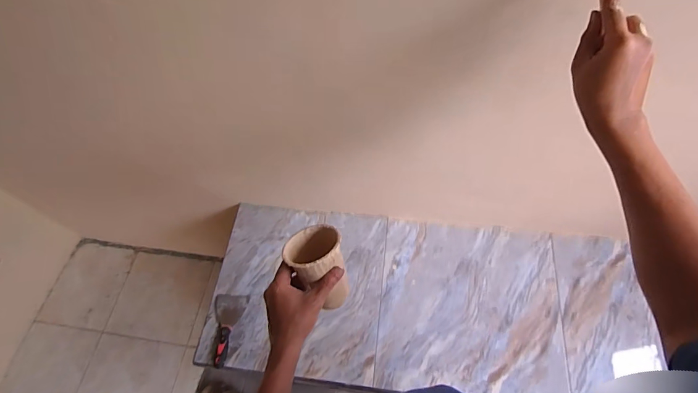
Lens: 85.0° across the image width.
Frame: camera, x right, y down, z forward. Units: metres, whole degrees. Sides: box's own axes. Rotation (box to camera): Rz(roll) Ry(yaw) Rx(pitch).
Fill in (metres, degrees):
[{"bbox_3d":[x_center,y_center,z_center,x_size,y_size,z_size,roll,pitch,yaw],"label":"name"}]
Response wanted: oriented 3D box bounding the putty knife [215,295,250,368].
[{"bbox_3d":[-0.344,0.374,1.081,0.087,0.040,0.195,-3,62,2],"label":"putty knife"}]

